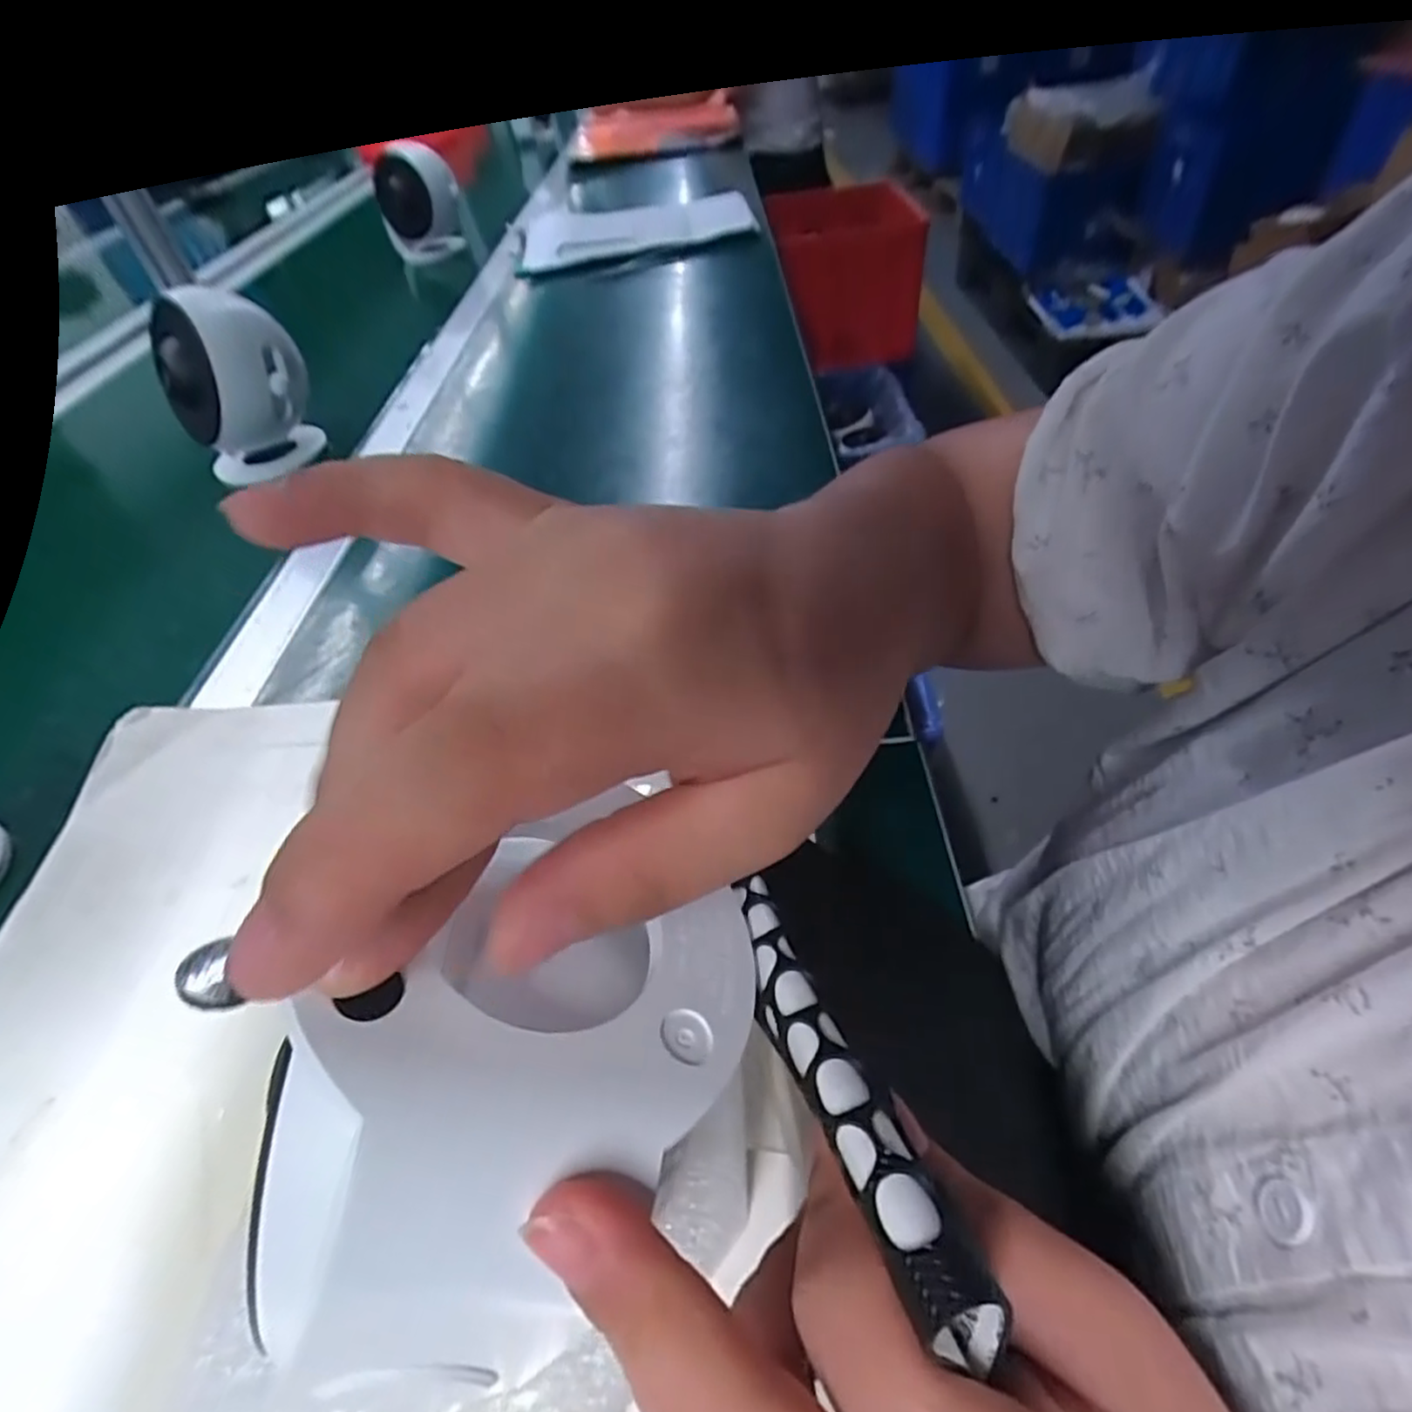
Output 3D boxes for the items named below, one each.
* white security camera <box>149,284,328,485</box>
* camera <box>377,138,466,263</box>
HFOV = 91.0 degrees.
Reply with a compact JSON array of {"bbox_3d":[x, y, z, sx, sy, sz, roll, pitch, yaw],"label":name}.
[{"bbox_3d":[-0.364,-0.248,0.549,0.075,0.139,0.088,32,58,31],"label":"white security camera"},{"bbox_3d":[-0.391,-0.687,0.950,0.098,0.133,0.091,-23,49,-14],"label":"camera"}]

